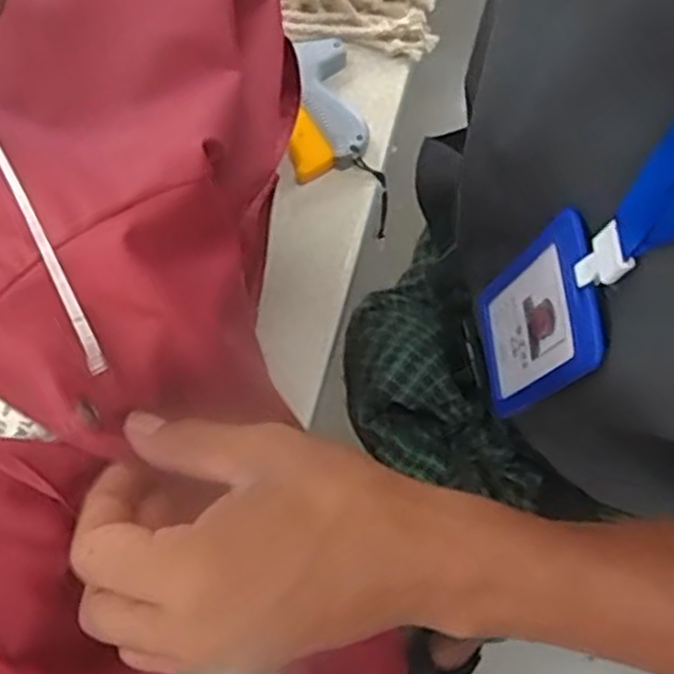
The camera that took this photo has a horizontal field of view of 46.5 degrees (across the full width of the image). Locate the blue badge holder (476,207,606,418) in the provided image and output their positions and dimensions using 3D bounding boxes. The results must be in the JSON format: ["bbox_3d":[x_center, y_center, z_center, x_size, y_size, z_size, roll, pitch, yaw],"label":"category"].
[{"bbox_3d":[0.090,-0.006,0.362,0.004,0.119,0.068,-2,73,-11],"label":"blue badge holder"}]

